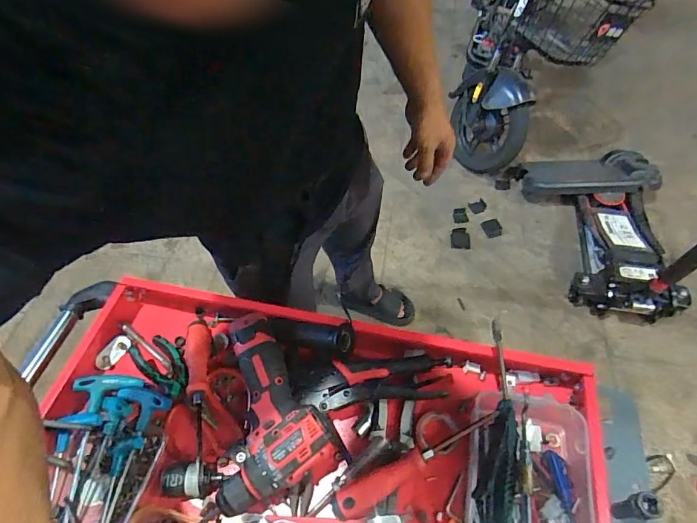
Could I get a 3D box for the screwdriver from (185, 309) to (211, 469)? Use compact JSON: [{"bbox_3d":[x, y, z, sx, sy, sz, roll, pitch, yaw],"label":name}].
[{"bbox_3d":[-0.204,0.150,0.551,0.031,0.030,0.227,-11,54,-4],"label":"screwdriver"}]

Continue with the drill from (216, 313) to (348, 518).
[{"bbox_3d":[-0.116,0.187,0.508,0.135,0.086,0.197,-28,57,-16],"label":"drill"}]

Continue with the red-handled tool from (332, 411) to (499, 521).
[{"bbox_3d":[0.074,0.226,0.469,0.205,0.035,0.029,-26,56,-14],"label":"red-handled tool"}]

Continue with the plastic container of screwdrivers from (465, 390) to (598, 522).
[{"bbox_3d":[0.209,0.246,0.474,0.134,0.059,0.204,8,55,10],"label":"plastic container of screwdrivers"}]

